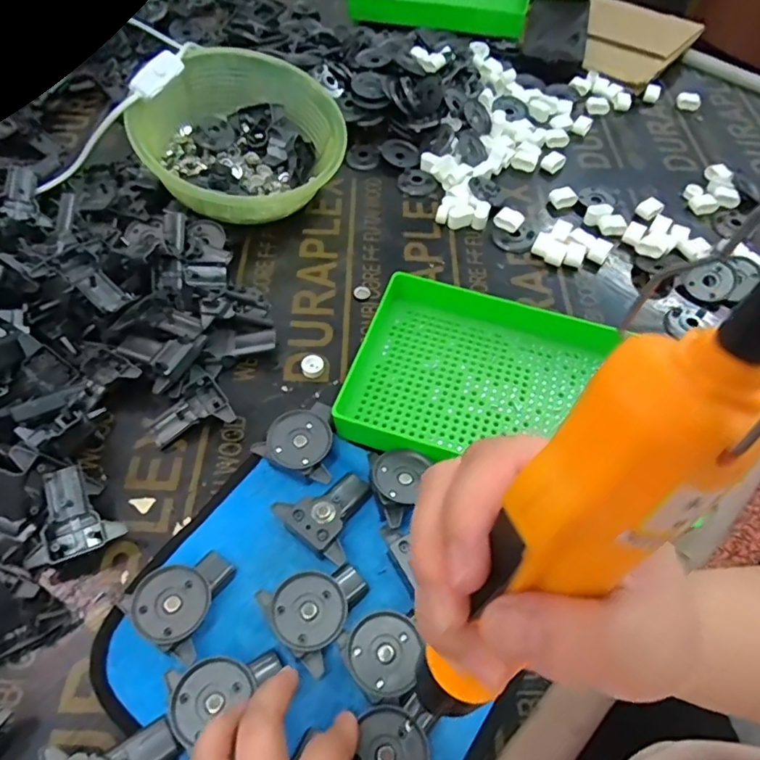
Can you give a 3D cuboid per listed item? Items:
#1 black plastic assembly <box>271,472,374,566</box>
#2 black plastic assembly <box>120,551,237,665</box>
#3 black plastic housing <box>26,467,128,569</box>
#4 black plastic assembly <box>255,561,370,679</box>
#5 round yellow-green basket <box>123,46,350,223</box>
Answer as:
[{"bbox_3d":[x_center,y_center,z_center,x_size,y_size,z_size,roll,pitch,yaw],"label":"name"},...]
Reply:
[{"bbox_3d":[-0.029,0.086,0.362,0.061,0.023,0.053,-34,63,-23],"label":"black plastic assembly"},{"bbox_3d":[-0.113,0.128,0.329,0.053,0.027,0.057,35,61,20],"label":"black plastic assembly"},{"bbox_3d":[-0.198,0.087,0.361,0.052,0.023,0.057,-22,59,-16],"label":"black plastic housing"},{"bbox_3d":[-0.037,0.132,0.329,0.054,0.024,0.057,38,62,21],"label":"black plastic assembly"},{"bbox_3d":[-0.137,-0.236,0.542,0.189,0.086,0.171,-24,60,-17],"label":"round yellow-green basket"}]

